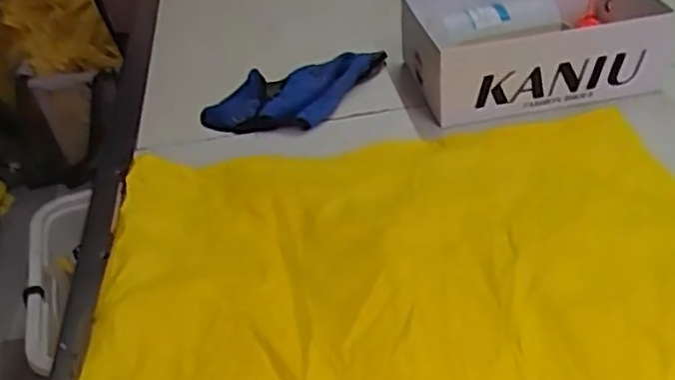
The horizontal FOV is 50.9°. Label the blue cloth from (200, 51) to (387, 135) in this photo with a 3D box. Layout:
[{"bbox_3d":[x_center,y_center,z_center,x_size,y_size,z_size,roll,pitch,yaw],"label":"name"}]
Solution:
[{"bbox_3d":[-0.056,-0.162,1.099,0.320,0.037,0.163,-22,39,-20],"label":"blue cloth"}]

